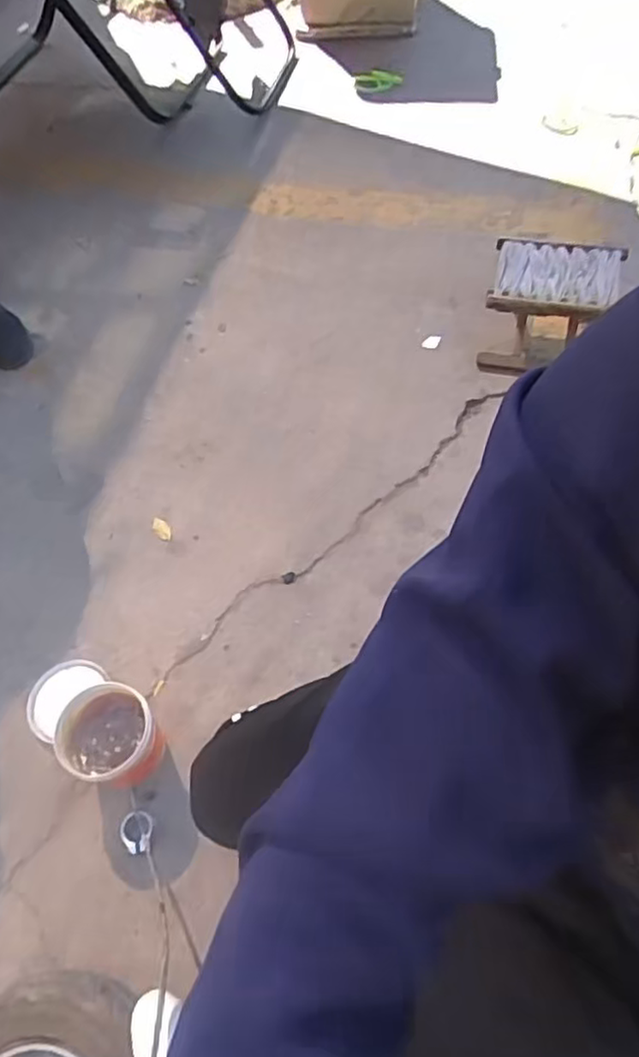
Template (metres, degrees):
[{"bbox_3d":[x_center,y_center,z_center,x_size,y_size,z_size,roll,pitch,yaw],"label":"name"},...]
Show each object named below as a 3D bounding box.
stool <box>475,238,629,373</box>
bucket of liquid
[{"bbox_3d":[0.448,-0.428,1.266,0.241,0.162,0.219,6,58,12],"label":"stool"},{"bbox_3d":[-0.283,0.289,0.889,0.128,0.096,0.126,-6,58,-2],"label":"bucket of liquid"}]

